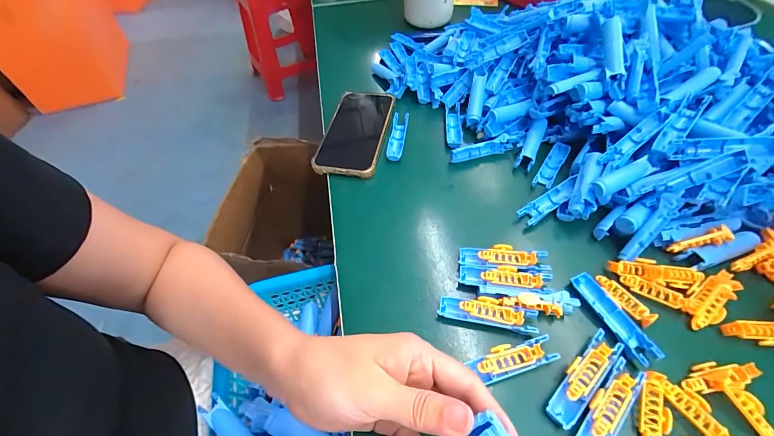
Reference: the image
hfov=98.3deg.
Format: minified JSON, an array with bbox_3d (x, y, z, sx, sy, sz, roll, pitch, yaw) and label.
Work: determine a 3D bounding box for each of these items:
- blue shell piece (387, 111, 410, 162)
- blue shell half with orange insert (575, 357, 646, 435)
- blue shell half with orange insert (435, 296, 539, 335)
[{"bbox_3d":[0.013,-0.099,0.407,0.018,0.014,0.075,7,53,7],"label":"blue shell piece"},{"bbox_3d":[0.149,0.129,0.225,0.020,0.007,0.076,37,62,26],"label":"blue shell half with orange insert"},{"bbox_3d":[0.082,0.077,0.272,0.076,0.013,0.020,10,54,10],"label":"blue shell half with orange insert"}]

